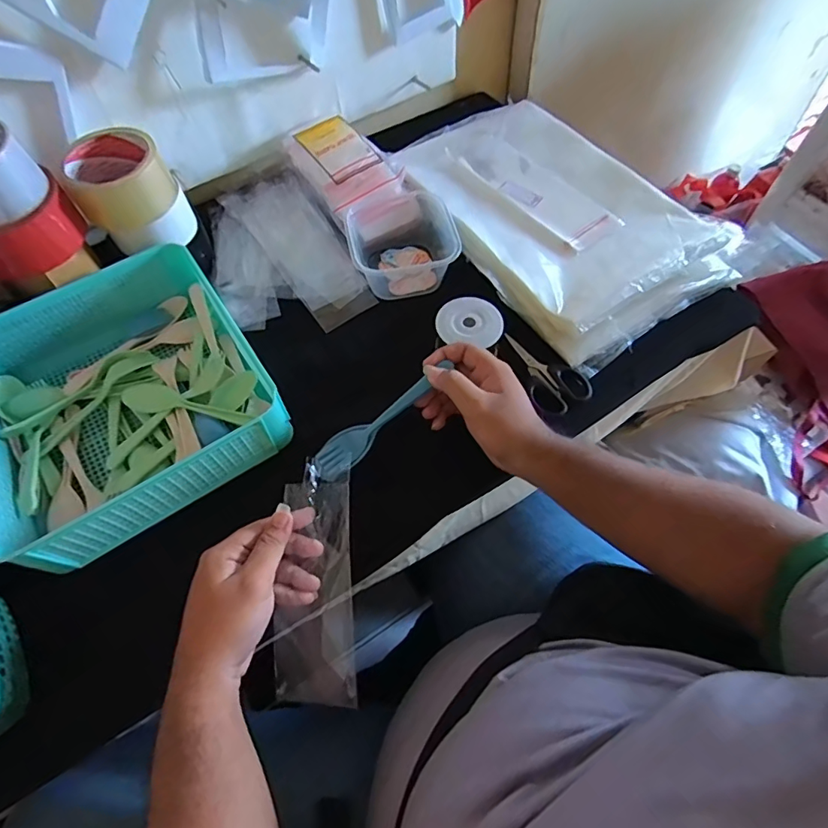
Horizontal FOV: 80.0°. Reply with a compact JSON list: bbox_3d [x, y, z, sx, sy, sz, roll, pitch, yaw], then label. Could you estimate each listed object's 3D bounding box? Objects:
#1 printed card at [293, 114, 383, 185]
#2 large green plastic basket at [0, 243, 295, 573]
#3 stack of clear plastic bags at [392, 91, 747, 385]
[{"bbox_3d":[-0.093,-0.328,0.606,0.068,0.011,0.096,-33,76,-16],"label":"printed card"},{"bbox_3d":[-0.290,-0.028,0.480,0.245,0.071,0.278,-32,65,-15],"label":"large green plastic basket"},{"bbox_3d":[0.158,-0.249,0.605,0.247,0.040,0.396,-33,65,-16],"label":"stack of clear plastic bags"}]

